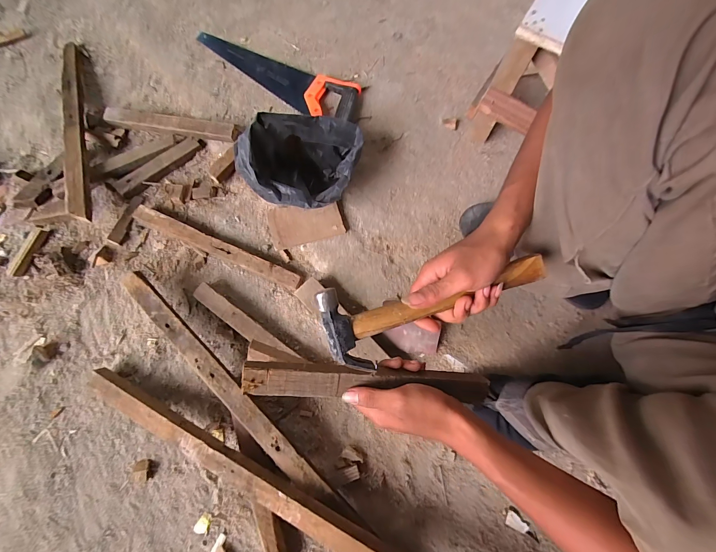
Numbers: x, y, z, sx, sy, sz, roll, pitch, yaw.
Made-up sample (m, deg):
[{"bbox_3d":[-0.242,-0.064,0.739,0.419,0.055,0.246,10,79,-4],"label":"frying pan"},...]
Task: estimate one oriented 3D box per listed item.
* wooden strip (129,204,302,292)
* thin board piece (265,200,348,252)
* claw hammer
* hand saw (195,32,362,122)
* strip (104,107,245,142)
[{"bbox_3d":[-0.247,-0.049,0.558,0.319,0.026,0.030,23,73,6],"label":"wooden strip"},{"bbox_3d":[-0.096,-0.098,0.573,0.131,0.012,0.076,-14,73,-6],"label":"thin board piece"},{"bbox_3d":[0.087,0.028,0.328,0.245,0.032,0.081,-15,74,-7],"label":"claw hammer"},{"bbox_3d":[-0.179,-0.432,0.664,0.389,0.022,0.109,26,74,6],"label":"hand saw"},{"bbox_3d":[-0.365,-0.298,0.617,0.267,0.025,0.036,8,73,1],"label":"strip"}]

